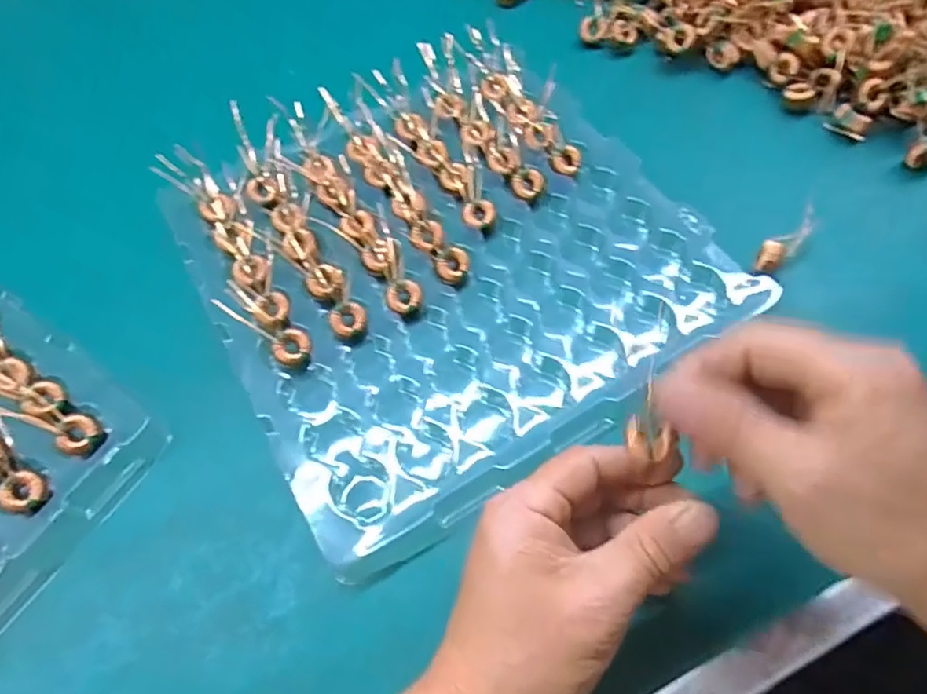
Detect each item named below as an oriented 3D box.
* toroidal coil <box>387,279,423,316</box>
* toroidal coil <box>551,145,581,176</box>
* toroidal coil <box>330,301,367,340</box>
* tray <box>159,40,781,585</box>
[{"bbox_3d":[-0.035,-0.030,0.357,0.020,0.006,0.019,-1,61,2],"label":"toroidal coil"},{"bbox_3d":[0.071,-0.126,0.403,0.022,0.004,0.019,-33,65,-15],"label":"toroidal coil"},{"bbox_3d":[-0.067,-0.016,0.353,0.022,0.007,0.022,0,91,-18],"label":"toroidal coil"},{"bbox_3d":[-0.012,-0.058,0.364,0.279,0.017,0.277,-32,65,-14],"label":"tray"}]

